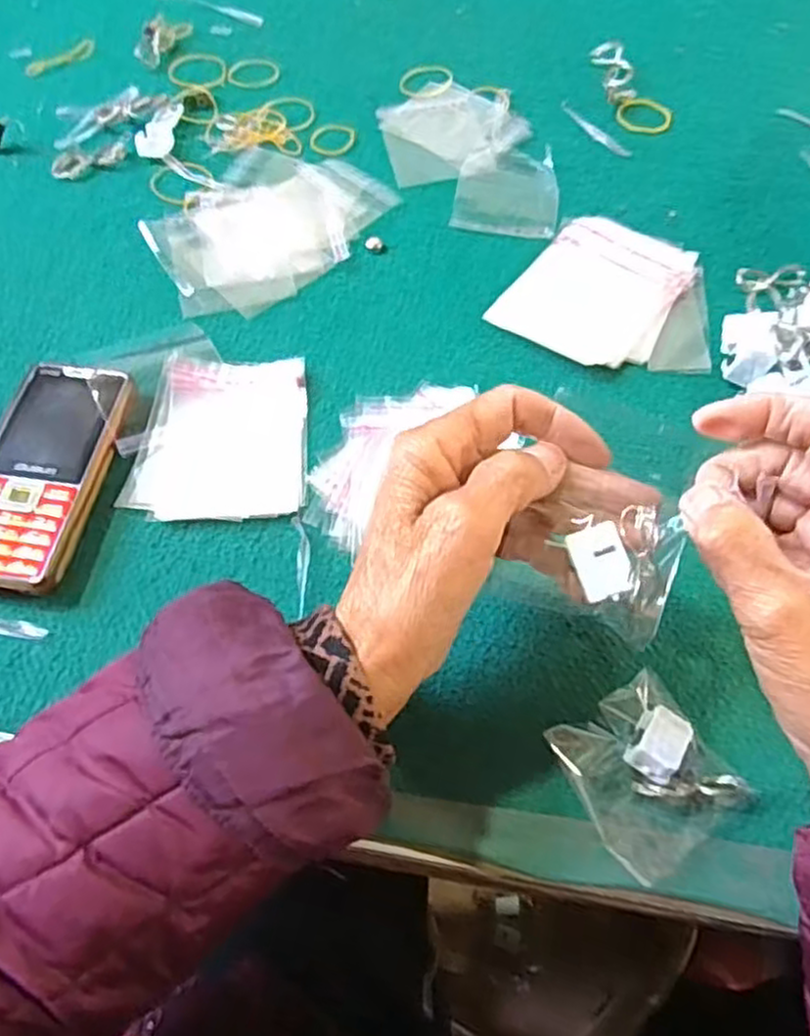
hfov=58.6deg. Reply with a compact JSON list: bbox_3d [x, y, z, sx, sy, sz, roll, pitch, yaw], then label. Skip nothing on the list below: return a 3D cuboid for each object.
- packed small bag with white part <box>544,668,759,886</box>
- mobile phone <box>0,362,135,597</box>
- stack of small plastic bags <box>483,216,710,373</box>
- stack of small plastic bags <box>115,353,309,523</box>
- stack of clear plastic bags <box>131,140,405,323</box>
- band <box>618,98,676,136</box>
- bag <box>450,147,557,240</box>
[{"bbox_3d":[0.099,0.104,0.295,0.061,0.017,0.064,-30,66,-15],"label":"packed small bag with white part"},{"bbox_3d":[-0.181,-0.021,0.364,0.058,0.020,0.124,8,62,5],"label":"mobile phone"},{"bbox_3d":[0.128,-0.131,0.427,0.116,0.010,0.113,30,66,15],"label":"stack of small plastic bags"},{"bbox_3d":[-0.096,-0.043,0.379,0.089,0.011,0.095,-2,62,-1],"label":"stack of small plastic bags"},{"bbox_3d":[-0.090,-0.189,0.460,0.115,0.006,0.153,41,69,20],"label":"stack of clear plastic bags"},{"bbox_3d":[0.171,-0.287,0.515,0.039,0.004,0.034,15,63,8],"label":"band"},{"bbox_3d":[0.068,-0.217,0.478,0.065,0.004,0.077,8,62,5],"label":"bag"}]

